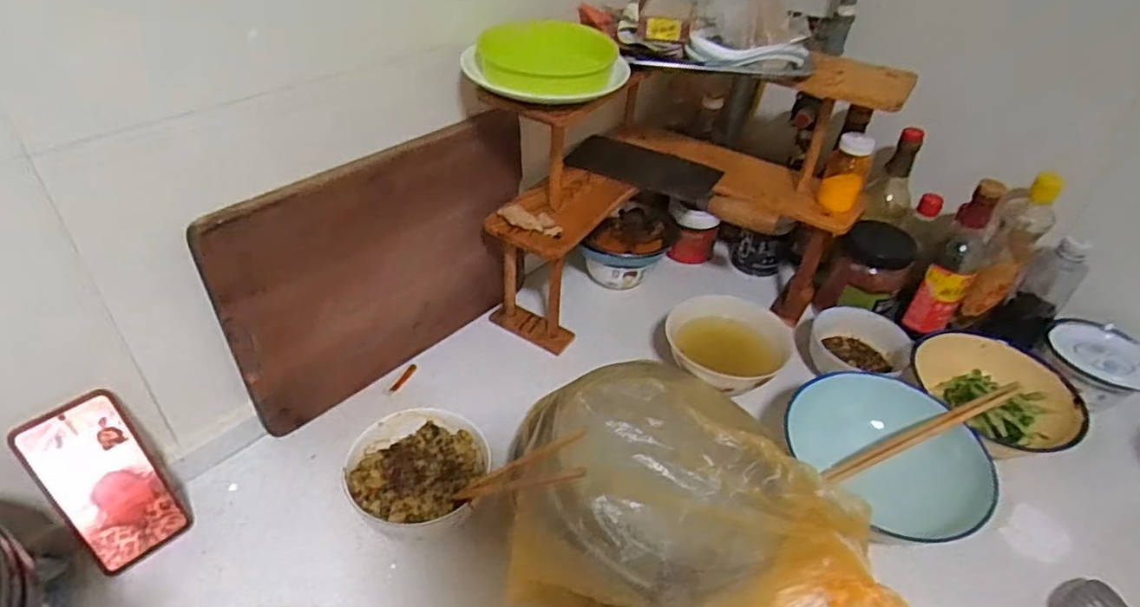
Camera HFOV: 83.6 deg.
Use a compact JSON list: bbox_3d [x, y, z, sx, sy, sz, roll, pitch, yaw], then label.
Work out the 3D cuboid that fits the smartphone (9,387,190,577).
[{"bbox_3d":[-0.433,0.169,0.599,0.011,0.171,0.082,8,33,43],"label":"smartphone"}]

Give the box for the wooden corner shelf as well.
[{"bbox_3d":[0.149,-0.135,0.847,0.405,0.362,0.390,24,43,21],"label":"wooden corner shelf"}]

